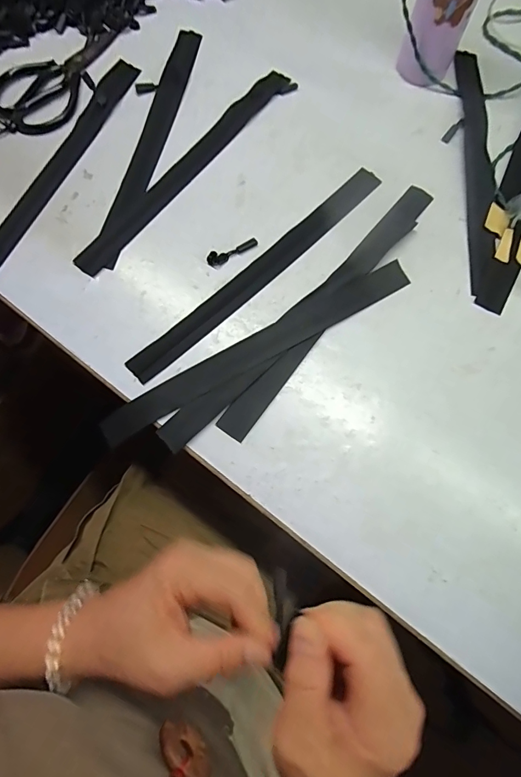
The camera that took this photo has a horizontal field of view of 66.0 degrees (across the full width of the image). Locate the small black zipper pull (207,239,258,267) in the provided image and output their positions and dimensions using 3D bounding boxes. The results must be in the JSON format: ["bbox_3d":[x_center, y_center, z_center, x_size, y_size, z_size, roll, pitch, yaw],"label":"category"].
[{"bbox_3d":[-0.030,-0.150,0.439,0.059,0.006,0.013,-25,76,-7],"label":"small black zipper pull"}]

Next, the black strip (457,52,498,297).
[{"bbox_3d":[0.257,-0.267,0.474,0.033,0.004,0.338,5,75,1],"label":"black strip"}]

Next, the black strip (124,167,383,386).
[{"bbox_3d":[0.003,-0.130,0.438,0.350,0.004,0.034,-43,79,-11],"label":"black strip"}]

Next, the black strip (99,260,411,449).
[{"bbox_3d":[0.000,-0.042,0.412,0.349,0.004,0.034,-29,77,-8],"label":"black strip"}]

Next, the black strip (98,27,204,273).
[{"bbox_3d":[-0.131,-0.301,0.484,0.032,0.005,0.354,14,76,0],"label":"black strip"}]

